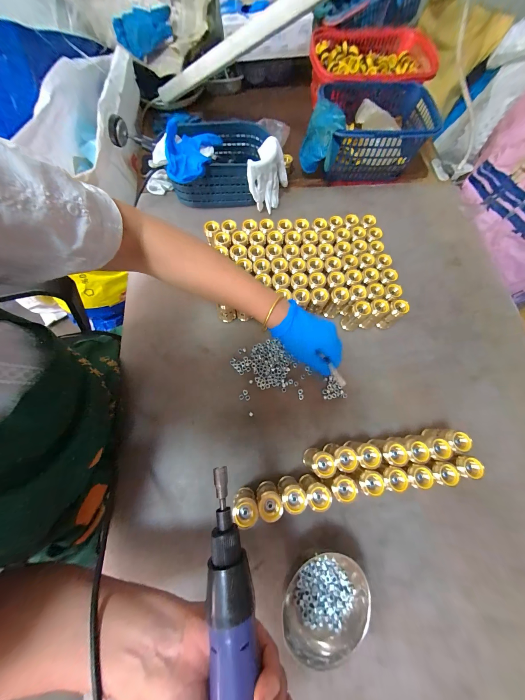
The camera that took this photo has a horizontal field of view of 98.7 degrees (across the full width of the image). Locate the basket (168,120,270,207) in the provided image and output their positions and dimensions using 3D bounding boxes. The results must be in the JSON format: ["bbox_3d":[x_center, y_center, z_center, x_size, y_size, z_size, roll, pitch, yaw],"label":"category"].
[{"bbox_3d":[-0.094,-0.417,0.511,0.204,0.086,0.155,-5,72,-2],"label":"basket"}]

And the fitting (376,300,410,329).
[{"bbox_3d":[0.232,-0.062,0.406,0.031,0.058,0.026,-39,76,-12],"label":"fitting"}]

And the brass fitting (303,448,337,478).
[{"bbox_3d":[0.081,0.159,0.320,0.031,0.061,0.030,0,71,0],"label":"brass fitting"}]

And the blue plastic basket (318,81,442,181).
[{"bbox_3d":[0.268,-0.495,0.529,0.250,0.113,0.167,-2,71,-1],"label":"blue plastic basket"}]

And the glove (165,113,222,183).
[{"bbox_3d":[-0.146,-0.397,0.436,0.094,0.048,0.140,16,72,2],"label":"glove"}]

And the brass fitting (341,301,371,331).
[{"bbox_3d":[0.167,-0.059,0.408,0.025,0.068,0.028,-39,76,-12],"label":"brass fitting"}]

